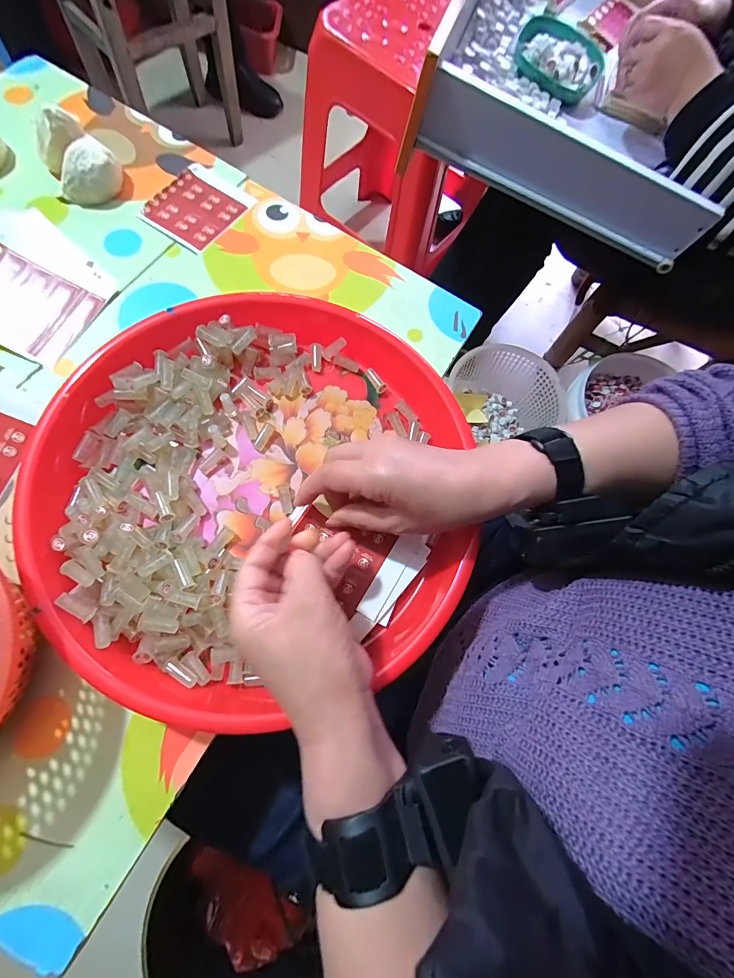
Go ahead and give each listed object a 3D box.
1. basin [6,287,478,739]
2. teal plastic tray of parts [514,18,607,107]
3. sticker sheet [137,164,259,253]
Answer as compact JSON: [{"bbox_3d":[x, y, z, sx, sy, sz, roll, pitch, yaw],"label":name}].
[{"bbox_3d":[-0.088,-0.003,0.309,0.301,0.059,0.320,8,73,-4],"label":"basin"},{"bbox_3d":[0.292,-0.652,0.584,0.127,0.025,0.145,29,73,3],"label":"teal plastic tray of parts"},{"bbox_3d":[-0.177,-0.298,0.411,0.081,0.005,0.099,33,70,4],"label":"sticker sheet"}]

